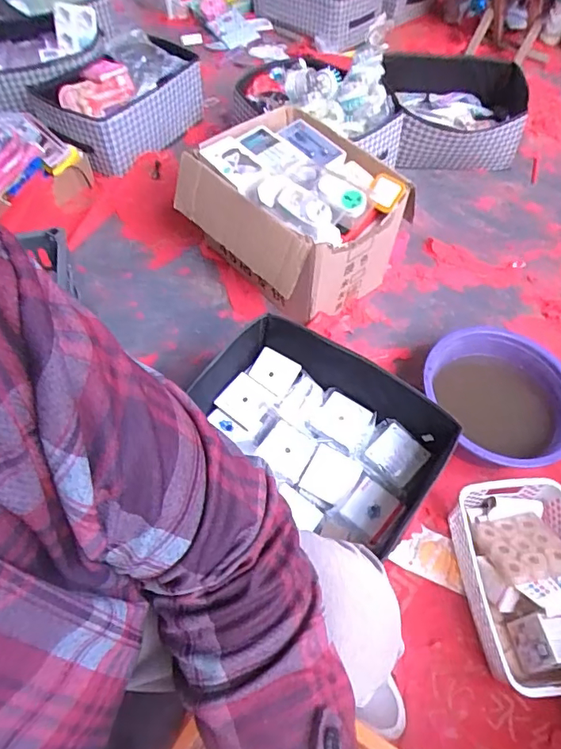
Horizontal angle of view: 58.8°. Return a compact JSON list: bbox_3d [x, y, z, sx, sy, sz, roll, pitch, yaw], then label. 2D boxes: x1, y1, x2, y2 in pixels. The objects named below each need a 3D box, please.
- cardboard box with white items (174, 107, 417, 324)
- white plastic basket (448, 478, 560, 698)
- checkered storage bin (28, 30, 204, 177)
[{"bbox_3d":[0.025,-0.347,1.102,0.343,0.280,0.398,-39,65,-24],"label":"cardboard box with white items"},{"bbox_3d":[0.397,0.325,0.789,0.204,0.099,0.294,-5,56,-5],"label":"white plastic basket"},{"bbox_3d":[-0.479,-0.841,1.530,0.343,0.170,0.477,35,62,20],"label":"checkered storage bin"}]

